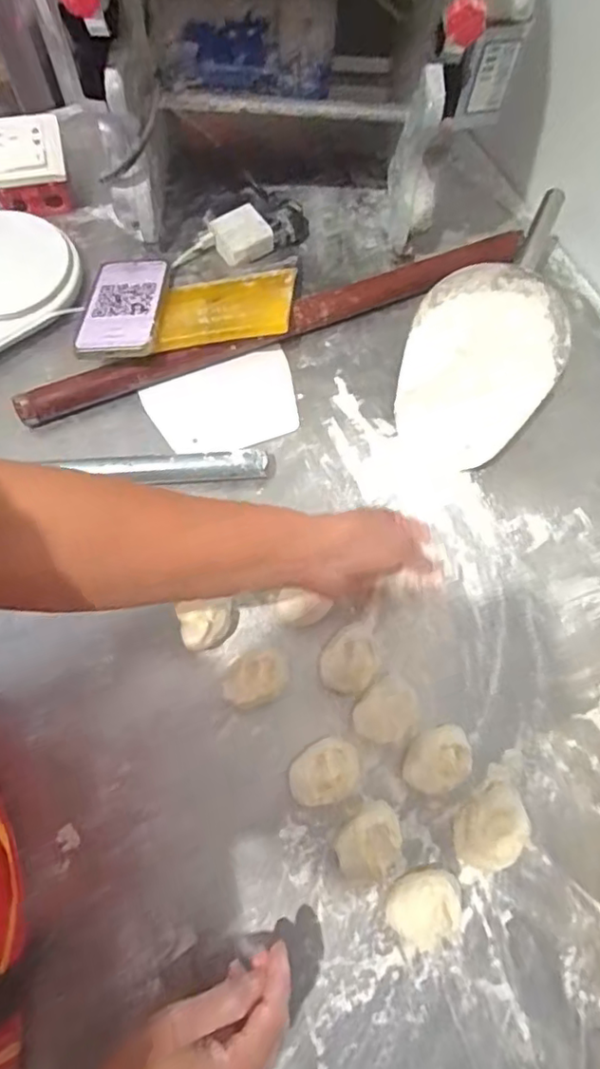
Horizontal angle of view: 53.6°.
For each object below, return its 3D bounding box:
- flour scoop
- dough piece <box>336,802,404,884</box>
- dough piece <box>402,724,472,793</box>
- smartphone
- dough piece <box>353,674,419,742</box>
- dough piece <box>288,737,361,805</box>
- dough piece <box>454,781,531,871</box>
[{"bbox_3d":[0.196,-0.204,0.601,0.141,0.065,0.289,30,72,8],"label":"flour scoop"},{"bbox_3d":[0.055,0.240,0.462,0.040,0.036,0.057,36,73,9],"label":"dough piece"},{"bbox_3d":[0.110,0.184,0.486,0.055,0.032,0.044,-16,72,-8],"label":"dough piece"},{"bbox_3d":[-0.183,-0.236,0.613,0.080,0.013,0.123,2,72,5],"label":"smartphone"},{"bbox_3d":[0.072,0.149,0.495,0.053,0.027,0.044,-42,78,-15],"label":"dough piece"},{"bbox_3d":[0.019,0.192,0.480,0.057,0.030,0.043,-22,73,-10],"label":"dough piece"},{"bbox_3d":[0.155,0.235,0.471,0.067,0.035,0.048,-35,76,-13],"label":"dough piece"}]

